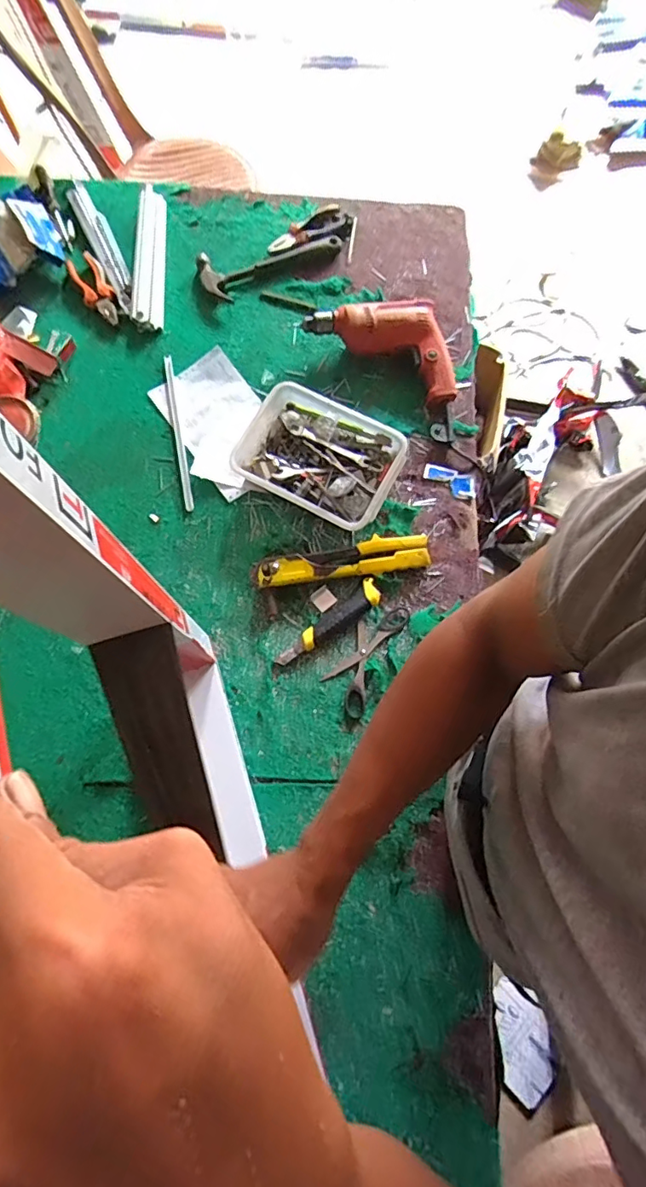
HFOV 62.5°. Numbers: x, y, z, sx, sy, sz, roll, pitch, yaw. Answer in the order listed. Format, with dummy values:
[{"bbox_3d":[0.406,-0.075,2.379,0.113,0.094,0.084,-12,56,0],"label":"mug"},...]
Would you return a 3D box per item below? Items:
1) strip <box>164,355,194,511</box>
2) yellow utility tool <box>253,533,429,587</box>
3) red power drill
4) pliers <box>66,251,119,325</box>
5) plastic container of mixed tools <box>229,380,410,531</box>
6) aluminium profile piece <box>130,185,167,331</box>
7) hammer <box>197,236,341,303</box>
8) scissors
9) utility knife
[{"bbox_3d":[-0.224,-0.253,0.826,0.014,0.005,0.270,-11,76,-3],"label":"strip"},{"bbox_3d":[0.029,-0.048,0.753,0.241,0.033,0.050,-7,76,-2],"label":"yellow utility tool"},{"bbox_3d":[0.115,-0.414,0.856,0.256,0.068,0.138,31,78,7],"label":"red power drill"},{"bbox_3d":[-0.382,-0.512,0.894,0.051,0.012,0.157,-27,77,-7],"label":"pliers"},{"bbox_3d":[-0.006,-0.201,0.797,0.234,0.051,0.171,28,77,7],"label":"plastic container of mixed tools"},{"bbox_3d":[-0.297,-0.572,0.907,0.050,0.018,0.285,-2,76,-1],"label":"aluminium profile piece"},{"bbox_3d":[-0.096,-0.583,0.919,0.244,0.027,0.104,-25,77,-6],"label":"hammer"},{"bbox_3d":[0.057,0.083,0.734,0.065,0.004,0.164,27,77,6],"label":"scissors"},{"bbox_3d":[0.011,0.044,0.737,0.169,0.023,0.034,-39,79,-9],"label":"utility knife"}]

